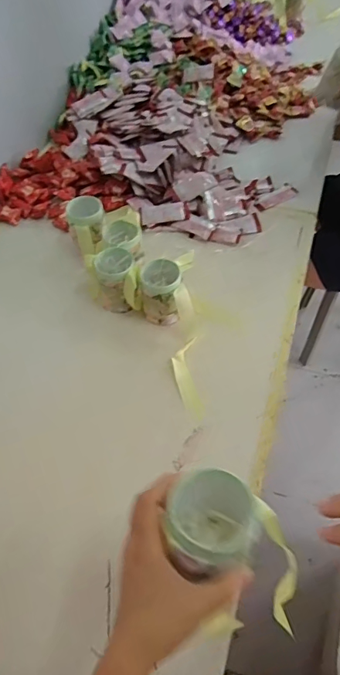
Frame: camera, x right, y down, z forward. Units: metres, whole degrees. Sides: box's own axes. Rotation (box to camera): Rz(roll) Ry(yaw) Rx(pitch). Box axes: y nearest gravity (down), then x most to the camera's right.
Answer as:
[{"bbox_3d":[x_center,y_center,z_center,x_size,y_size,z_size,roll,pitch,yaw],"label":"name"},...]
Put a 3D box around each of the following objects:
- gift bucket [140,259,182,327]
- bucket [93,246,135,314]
[{"bbox_3d":[-0.013,-0.077,0.782,0.075,0.086,0.085,-3,54,1],"label":"gift bucket"},{"bbox_3d":[-0.091,-0.094,0.801,0.067,0.092,0.076,-7,54,-2],"label":"bucket"}]

